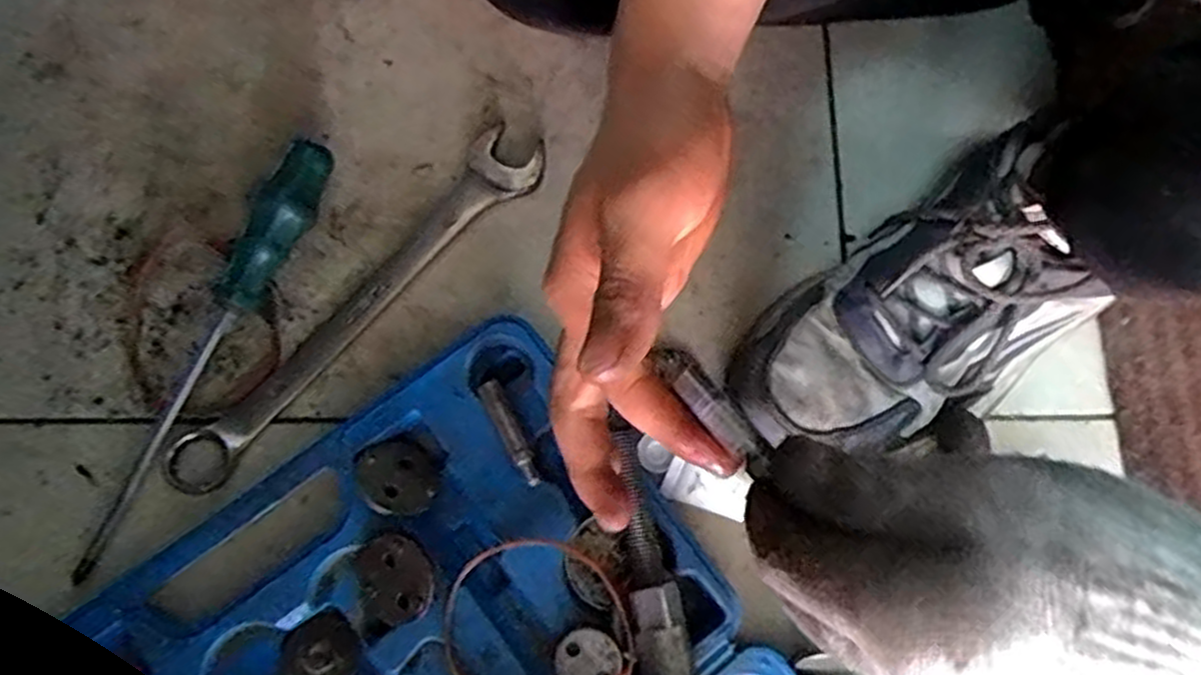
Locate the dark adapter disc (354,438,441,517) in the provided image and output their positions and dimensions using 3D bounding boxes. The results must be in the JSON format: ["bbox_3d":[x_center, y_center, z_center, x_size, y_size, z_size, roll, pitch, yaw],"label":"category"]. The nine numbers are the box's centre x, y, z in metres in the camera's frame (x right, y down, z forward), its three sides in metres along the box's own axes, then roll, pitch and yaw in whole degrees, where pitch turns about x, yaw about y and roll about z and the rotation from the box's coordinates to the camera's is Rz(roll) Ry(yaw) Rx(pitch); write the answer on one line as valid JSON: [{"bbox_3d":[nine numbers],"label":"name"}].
[{"bbox_3d":[-0.099,0.067,0.377,0.040,0.006,0.033,44,80,8],"label":"dark adapter disc"}]

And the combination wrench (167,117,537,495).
[{"bbox_3d":[-0.125,-0.017,0.418,0.039,0.013,0.253,40,79,7],"label":"combination wrench"}]

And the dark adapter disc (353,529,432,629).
[{"bbox_3d":[-0.094,0.110,0.361,0.037,0.008,0.041,-34,83,17],"label":"dark adapter disc"}]

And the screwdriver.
[{"bbox_3d":[-0.204,0.006,0.399,0.034,0.029,0.241,22,78,4],"label":"screwdriver"}]

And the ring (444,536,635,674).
[{"bbox_3d":[-0.028,0.136,0.359,0.086,0.018,0.083,0,77,-1],"label":"ring"}]

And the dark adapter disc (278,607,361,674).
[{"bbox_3d":[-0.132,0.149,0.368,0.034,0.004,0.035,0,77,-1],"label":"dark adapter disc"}]

